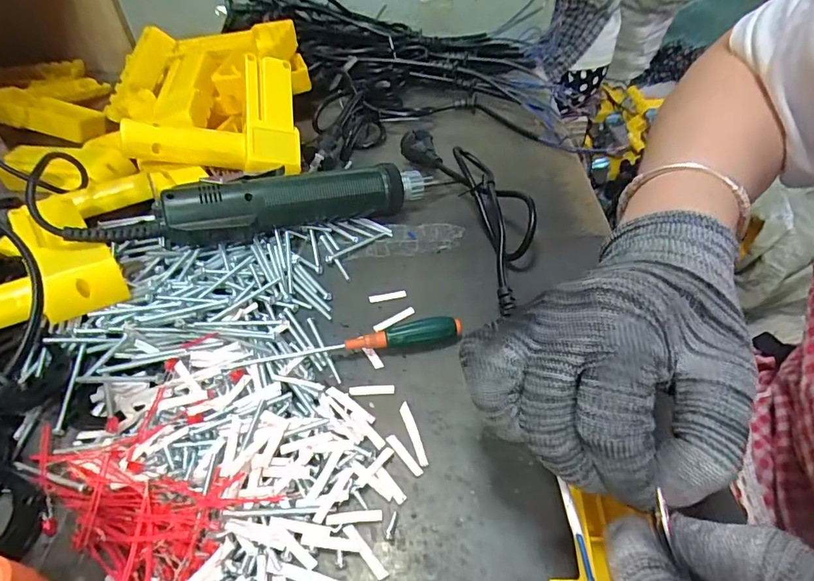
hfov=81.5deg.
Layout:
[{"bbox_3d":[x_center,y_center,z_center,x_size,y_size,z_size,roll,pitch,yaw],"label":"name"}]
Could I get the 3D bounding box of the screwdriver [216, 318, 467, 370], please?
[{"bbox_3d":[-0.035,0.035,0.308,0.145,0.015,0.018,-8,47,-6],"label":"screwdriver"}]

